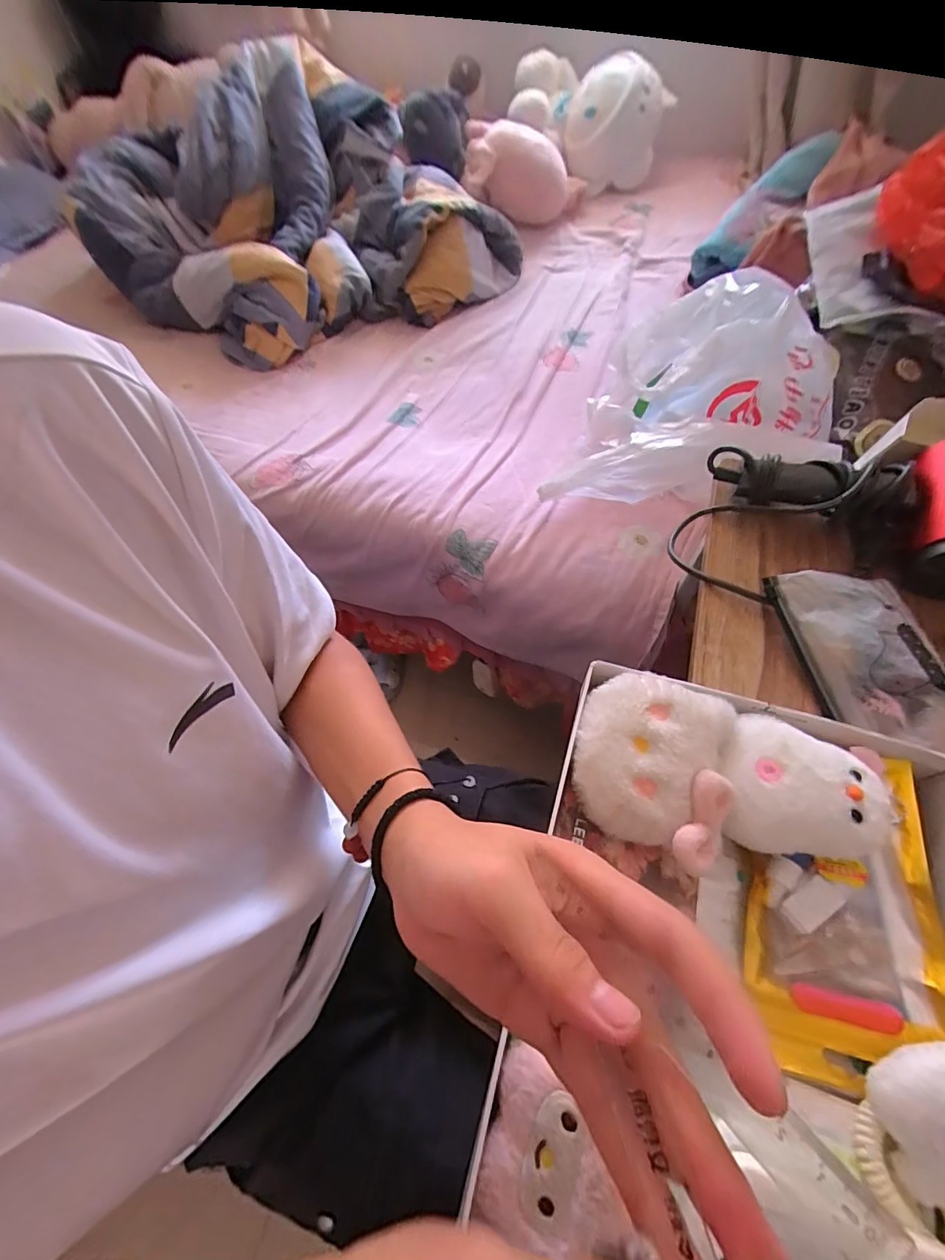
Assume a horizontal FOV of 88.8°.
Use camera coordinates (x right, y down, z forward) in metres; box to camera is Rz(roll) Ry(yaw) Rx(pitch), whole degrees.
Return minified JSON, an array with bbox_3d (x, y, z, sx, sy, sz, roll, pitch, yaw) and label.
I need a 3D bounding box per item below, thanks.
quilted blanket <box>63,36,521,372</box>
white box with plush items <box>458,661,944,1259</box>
[{"bbox_3d":[-0.382,-0.879,0.992,0.755,0.285,0.599,39,68,22],"label":"quilted blanket"},{"bbox_3d":[0.148,0.181,0.251,0.235,0.054,0.304,15,61,11],"label":"white box with plush items"}]

